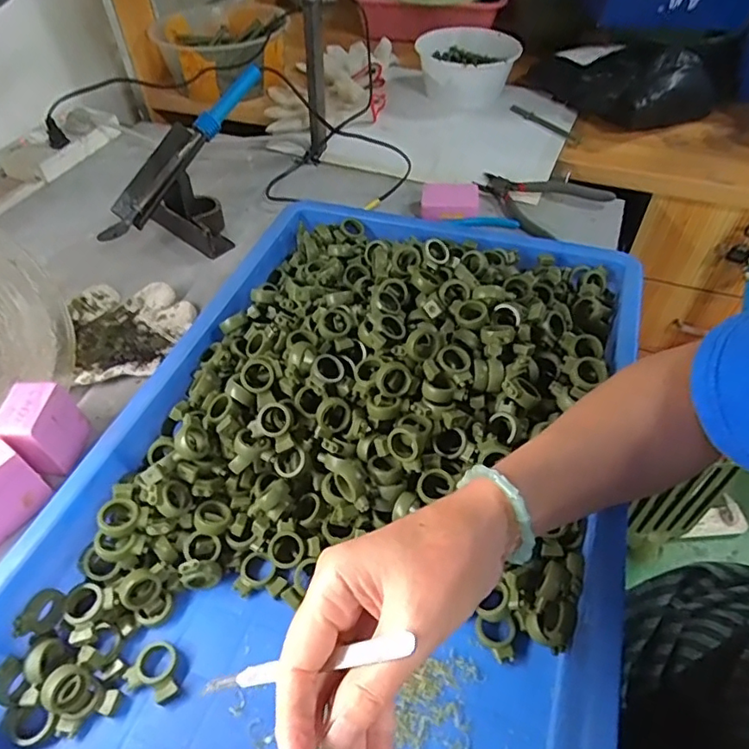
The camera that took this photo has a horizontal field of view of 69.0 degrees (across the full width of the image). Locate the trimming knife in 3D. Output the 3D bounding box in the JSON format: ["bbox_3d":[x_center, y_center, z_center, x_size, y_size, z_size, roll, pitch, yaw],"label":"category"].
[{"bbox_3d":[-0.037,0.137,0.255,0.131,0.004,0.010,-27,41,29],"label":"trimming knife"}]

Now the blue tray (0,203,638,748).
[{"bbox_3d":[-0.010,0.065,0.423,0.370,0.099,0.553,14,50,13],"label":"blue tray"}]

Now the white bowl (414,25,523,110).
[{"bbox_3d":[0.157,-0.540,0.948,0.169,0.075,0.175,0,49,0],"label":"white bowl"}]

